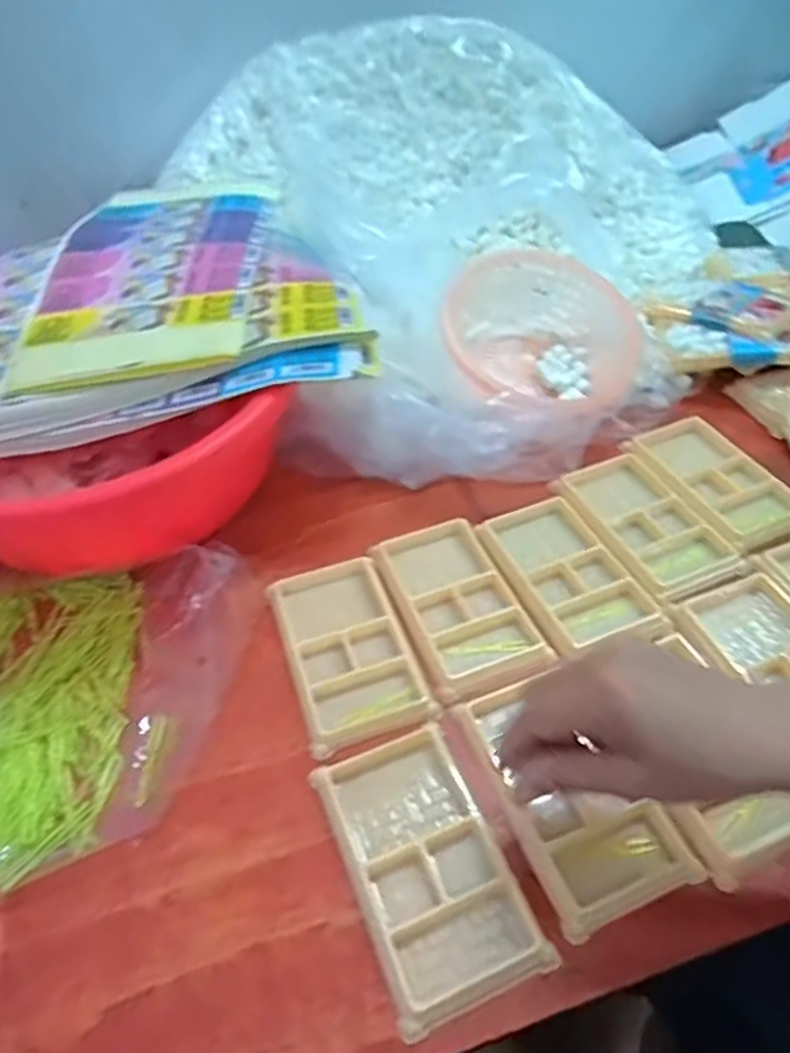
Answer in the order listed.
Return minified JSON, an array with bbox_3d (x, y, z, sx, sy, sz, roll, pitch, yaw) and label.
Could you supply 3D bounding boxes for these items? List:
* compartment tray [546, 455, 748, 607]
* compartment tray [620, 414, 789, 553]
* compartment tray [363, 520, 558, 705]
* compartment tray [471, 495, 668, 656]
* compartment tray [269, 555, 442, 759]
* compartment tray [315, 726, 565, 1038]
[{"bbox_3d":[0.189,-0.001,0.541,0.078,0.023,0.138,-23,50,-17],"label":"compartment tray"},{"bbox_3d":[0.254,-0.043,0.571,0.084,0.012,0.151,-23,50,-17],"label":"compartment tray"},{"bbox_3d":[0.042,0.054,0.495,0.083,0.018,0.137,-17,48,-12],"label":"compartment tray"},{"bbox_3d":[0.123,0.033,0.506,0.076,0.019,0.131,-20,49,-15],"label":"compartment tray"},{"bbox_3d":[-0.032,0.078,0.469,0.079,0.009,0.136,-17,48,-12],"label":"compartment tray"},{"bbox_3d":[0.017,0.175,0.373,0.079,0.012,0.136,-19,49,-13],"label":"compartment tray"}]

